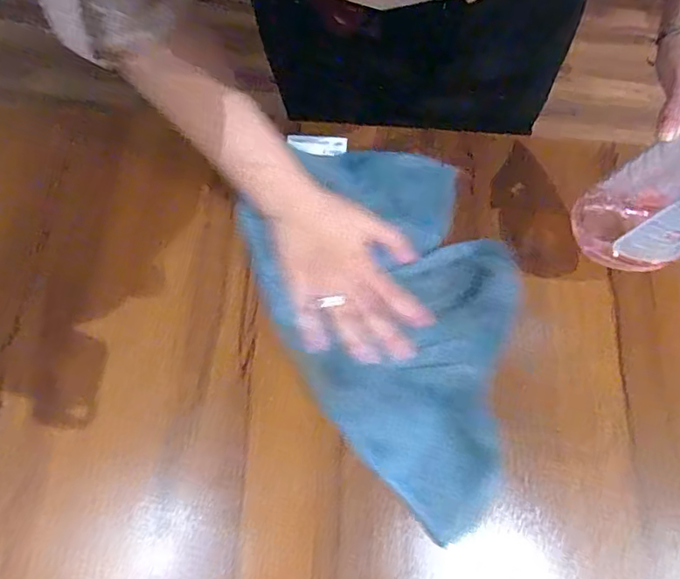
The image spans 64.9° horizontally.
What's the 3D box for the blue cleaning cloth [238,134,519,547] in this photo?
[{"bbox_3d":[0.048,0.010,0.484,0.210,0.030,0.379,-18,71,-9],"label":"blue cleaning cloth"}]

